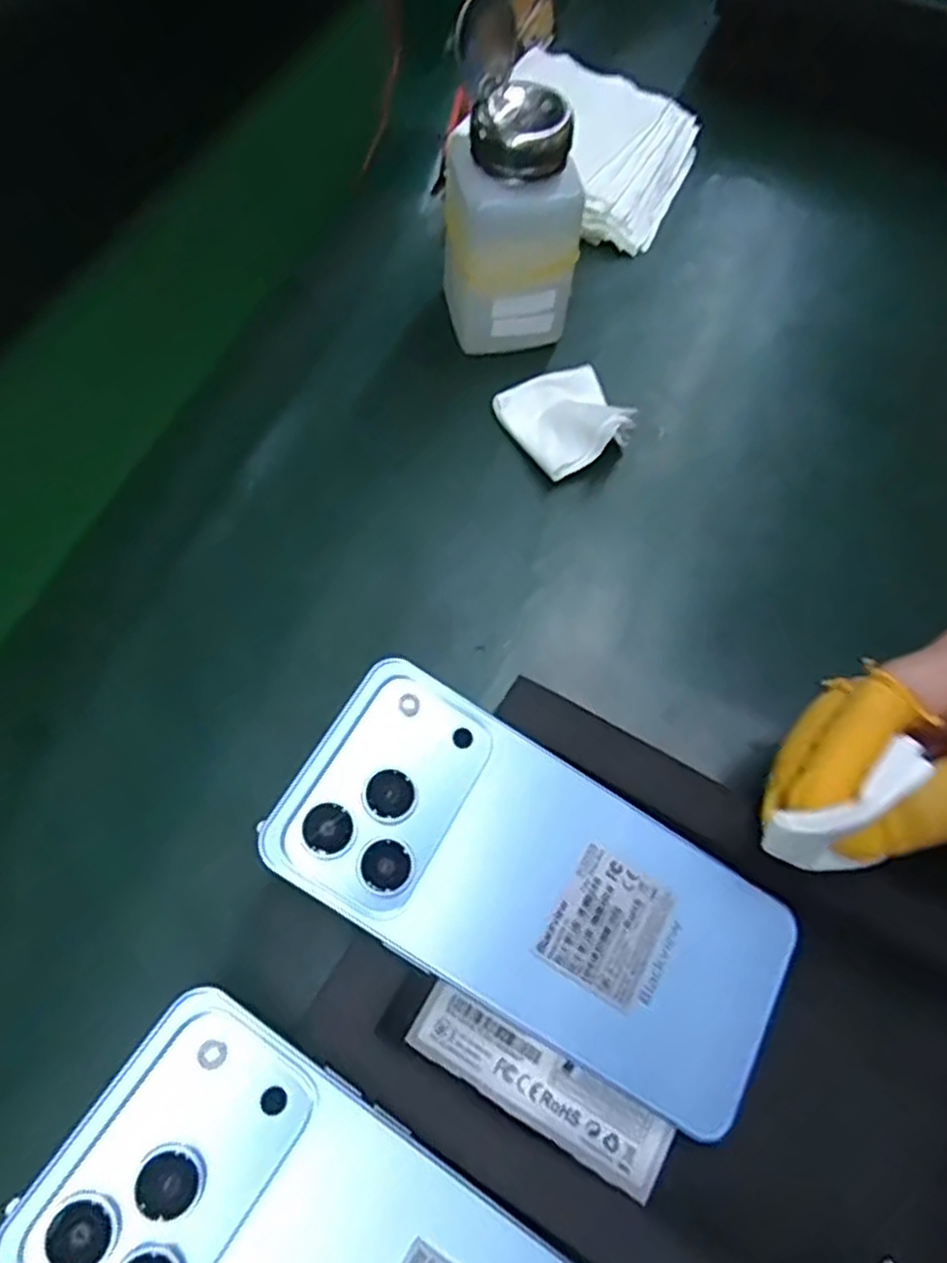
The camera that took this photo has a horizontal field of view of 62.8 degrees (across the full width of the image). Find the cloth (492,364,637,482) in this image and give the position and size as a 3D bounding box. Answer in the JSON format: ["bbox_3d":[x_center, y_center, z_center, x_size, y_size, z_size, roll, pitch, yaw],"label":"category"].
[{"bbox_3d":[0.043,-0.099,0.350,0.049,0.019,0.052,-27,69,-15],"label":"cloth"}]

